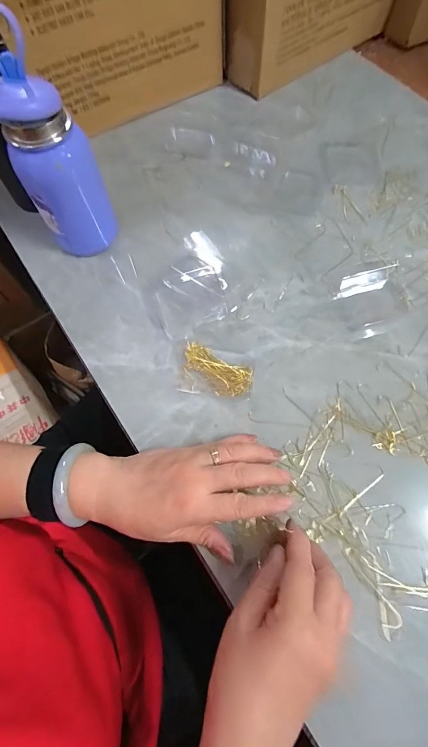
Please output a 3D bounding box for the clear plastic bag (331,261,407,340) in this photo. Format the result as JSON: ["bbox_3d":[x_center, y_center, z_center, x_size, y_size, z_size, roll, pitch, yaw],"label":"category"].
[{"bbox_3d":[0.172,-0.085,0.389,0.077,0.005,0.086,-16,69,-6],"label":"clear plastic bag"}]

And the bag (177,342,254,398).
[{"bbox_3d":[0.003,-0.001,0.354,0.070,0.015,0.048,12,69,5],"label":"bag"}]

